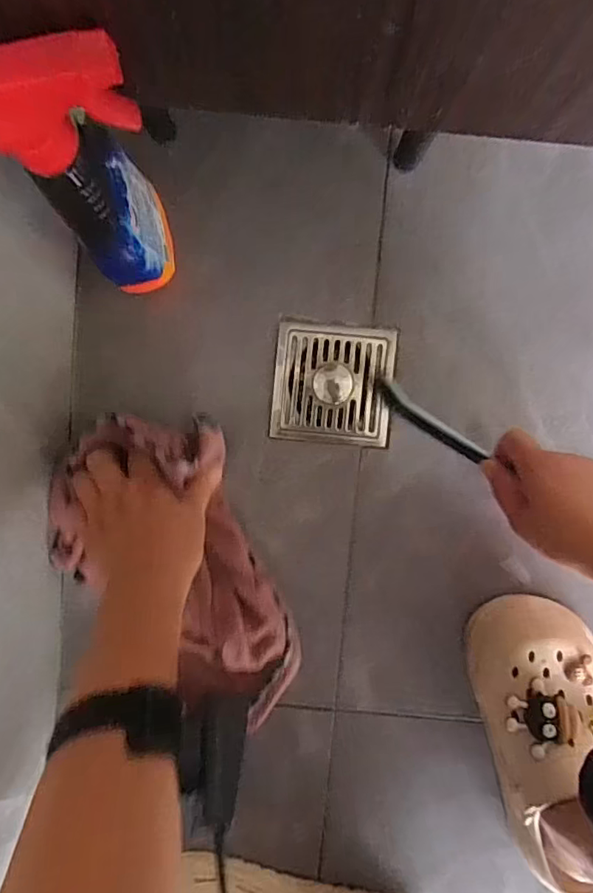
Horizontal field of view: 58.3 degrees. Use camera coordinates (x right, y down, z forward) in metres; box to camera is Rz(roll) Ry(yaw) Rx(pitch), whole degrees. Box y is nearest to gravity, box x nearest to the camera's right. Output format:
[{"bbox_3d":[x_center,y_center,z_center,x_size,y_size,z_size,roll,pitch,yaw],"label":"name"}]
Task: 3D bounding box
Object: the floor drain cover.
[{"bbox_3d":[0.030,-0.051,0.439,0.097,0.004,0.095,4,95,-1],"label":"floor drain cover"}]

